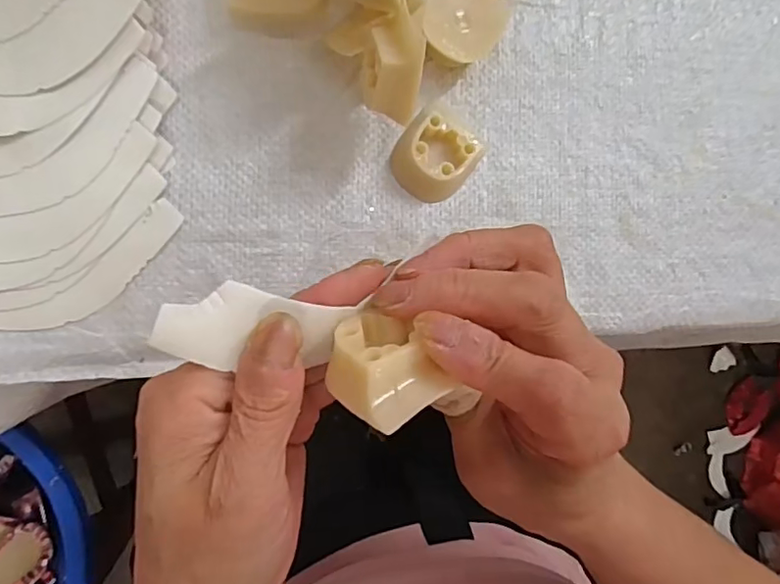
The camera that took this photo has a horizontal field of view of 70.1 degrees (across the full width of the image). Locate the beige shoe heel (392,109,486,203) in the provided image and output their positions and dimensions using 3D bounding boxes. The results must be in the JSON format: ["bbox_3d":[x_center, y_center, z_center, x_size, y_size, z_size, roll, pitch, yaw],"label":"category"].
[{"bbox_3d":[0.022,-0.065,0.275,0.038,0.017,0.037,29,84,-8],"label":"beige shoe heel"}]

